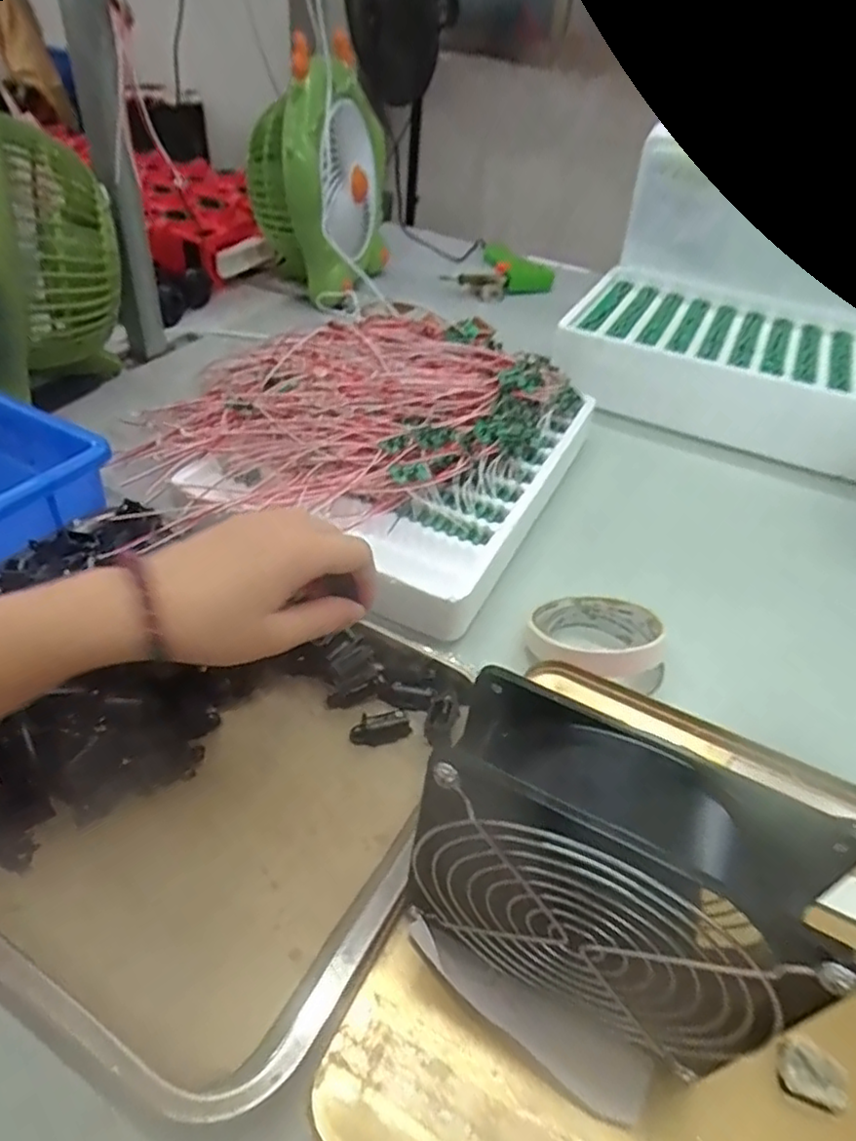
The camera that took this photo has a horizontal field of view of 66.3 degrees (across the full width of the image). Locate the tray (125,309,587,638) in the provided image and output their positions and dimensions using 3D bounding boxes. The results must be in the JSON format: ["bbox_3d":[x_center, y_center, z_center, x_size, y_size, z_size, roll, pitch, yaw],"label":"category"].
[{"bbox_3d":[-0.037,-0.126,0.576,0.305,0.069,0.367,23,45,18],"label":"tray"}]

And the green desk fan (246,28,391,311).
[{"bbox_3d":[-0.146,-0.523,0.890,0.145,0.273,0.232,12,43,7],"label":"green desk fan"}]

